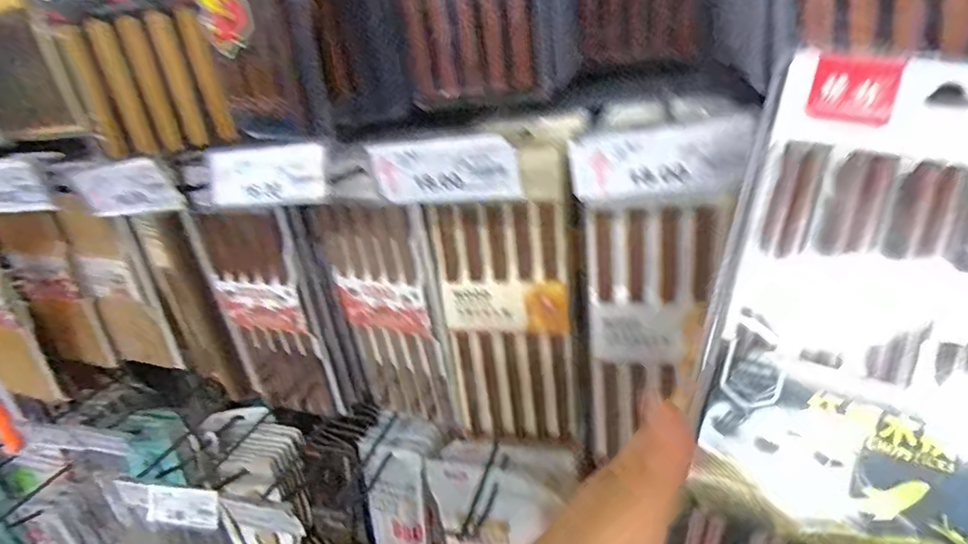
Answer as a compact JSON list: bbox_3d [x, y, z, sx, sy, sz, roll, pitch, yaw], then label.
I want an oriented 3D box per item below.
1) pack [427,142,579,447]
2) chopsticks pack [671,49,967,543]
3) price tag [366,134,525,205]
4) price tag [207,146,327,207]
[{"bbox_3d":[0.022,0.036,0.489,0.115,0.276,0.013,0,26,16],"label":"pack"},{"bbox_3d":[0.137,0.055,0.195,0.110,0.271,0.015,15,-3,24],"label":"chopsticks pack"},{"bbox_3d":[-0.025,-0.063,0.349,0.093,0.042,0.006,-1,37,14],"label":"price tag"},{"bbox_3d":[-0.151,-0.066,0.380,0.091,0.037,0.012,-1,18,14],"label":"price tag"}]

